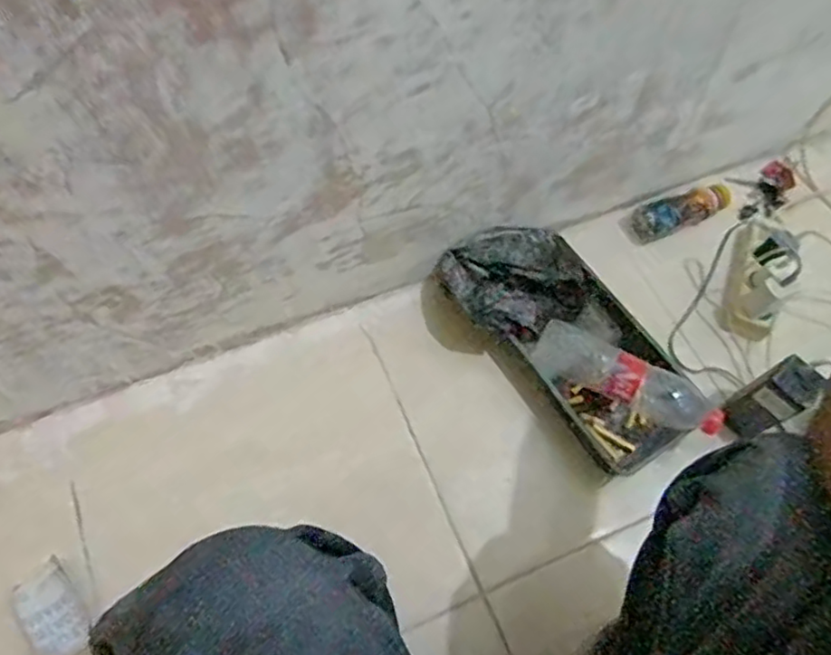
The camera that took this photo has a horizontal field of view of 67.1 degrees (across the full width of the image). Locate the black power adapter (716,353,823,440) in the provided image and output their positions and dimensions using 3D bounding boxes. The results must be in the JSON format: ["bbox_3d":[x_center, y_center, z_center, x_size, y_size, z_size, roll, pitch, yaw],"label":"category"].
[{"bbox_3d":[0.408,0.084,0.723,0.023,0.114,0.053,-8,56,-53],"label":"black power adapter"}]

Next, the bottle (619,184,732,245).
[{"bbox_3d":[0.393,-0.173,0.931,0.184,0.048,0.047,-21,67,-12],"label":"bottle"}]

